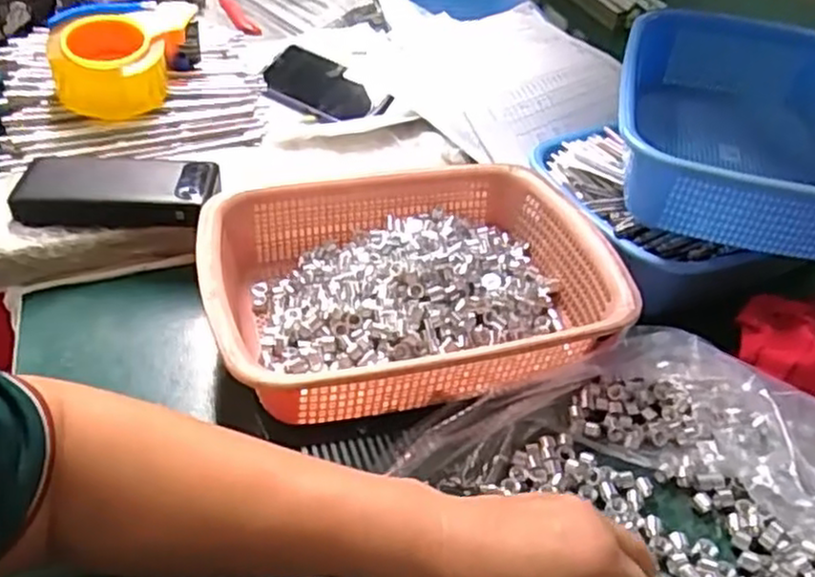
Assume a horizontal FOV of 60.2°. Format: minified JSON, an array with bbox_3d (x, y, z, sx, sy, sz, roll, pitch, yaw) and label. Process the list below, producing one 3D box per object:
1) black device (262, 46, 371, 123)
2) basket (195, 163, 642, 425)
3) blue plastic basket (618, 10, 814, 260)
[{"bbox_3d":[-0.104,-0.230,0.804,0.131,0.013,0.075,32,73,15],"label":"black device"},{"bbox_3d":[0.004,-0.003,0.531,0.288,0.071,0.211,-10,44,-16],"label":"basket"},{"bbox_3d":[0.275,-0.129,0.587,0.176,0.096,0.263,13,43,9],"label":"blue plastic basket"}]

